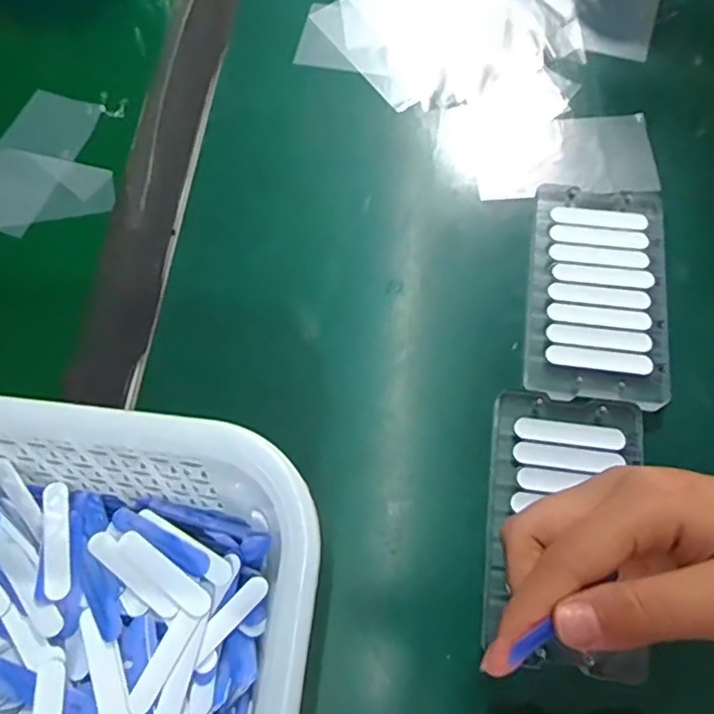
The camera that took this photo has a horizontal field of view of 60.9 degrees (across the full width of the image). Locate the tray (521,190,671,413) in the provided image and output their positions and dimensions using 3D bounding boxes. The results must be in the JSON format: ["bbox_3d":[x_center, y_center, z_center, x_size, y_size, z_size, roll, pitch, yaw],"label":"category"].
[{"bbox_3d":[0.127,-0.036,0.321,0.069,0.008,0.122,7,70,5],"label":"tray"}]

